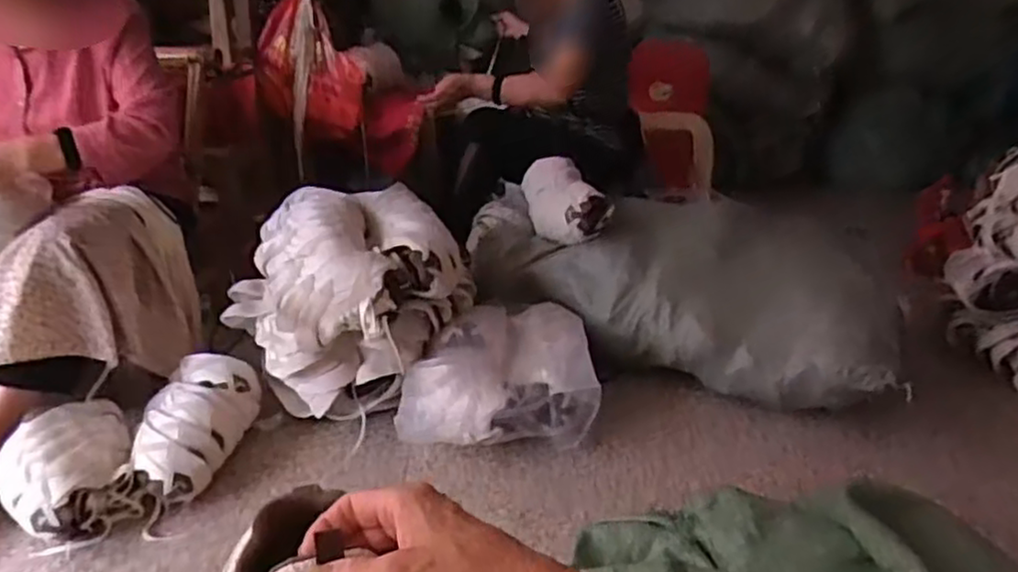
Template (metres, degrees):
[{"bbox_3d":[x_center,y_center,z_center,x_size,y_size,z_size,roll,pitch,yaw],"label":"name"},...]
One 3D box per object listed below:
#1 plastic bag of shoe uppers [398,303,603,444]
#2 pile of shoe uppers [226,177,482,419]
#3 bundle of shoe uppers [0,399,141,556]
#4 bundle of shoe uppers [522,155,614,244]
[{"bbox_3d":[-0.025,0.165,1.368,0.353,0.146,0.302,-1,24,-4],"label":"plastic bag of shoe uppers"},{"bbox_3d":[-0.303,0.017,1.401,0.364,0.348,0.362,18,29,34],"label":"pile of shoe uppers"},{"bbox_3d":[-0.697,0.290,1.126,0.179,0.138,0.256,-12,27,-27],"label":"bundle of shoe uppers"},{"bbox_3d":[0.125,-0.194,1.615,0.135,0.126,0.322,-4,24,-12],"label":"bundle of shoe uppers"}]

